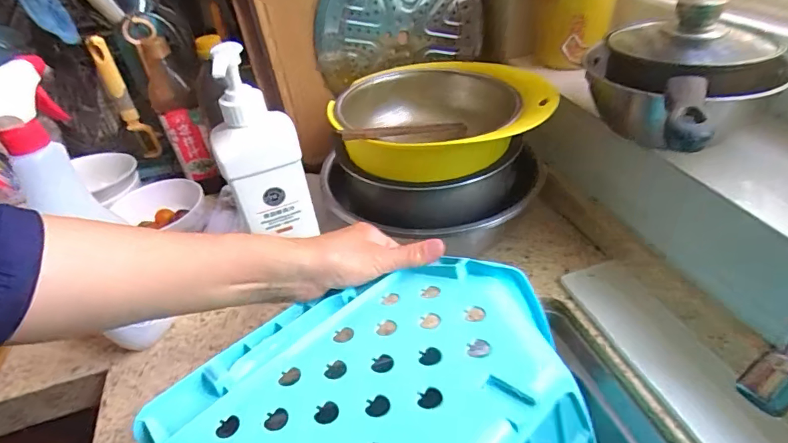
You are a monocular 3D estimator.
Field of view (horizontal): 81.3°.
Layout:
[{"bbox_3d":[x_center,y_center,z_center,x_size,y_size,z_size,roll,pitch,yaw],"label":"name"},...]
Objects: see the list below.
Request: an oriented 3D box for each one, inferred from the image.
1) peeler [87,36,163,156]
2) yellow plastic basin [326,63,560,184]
[{"bbox_3d":[-0.410,-0.184,0.704,0.031,0.194,0.022,-26,42,-21],"label":"peeler"},{"bbox_3d":[0.056,-0.119,0.564,0.231,0.082,0.250,-5,38,4],"label":"yellow plastic basin"}]

